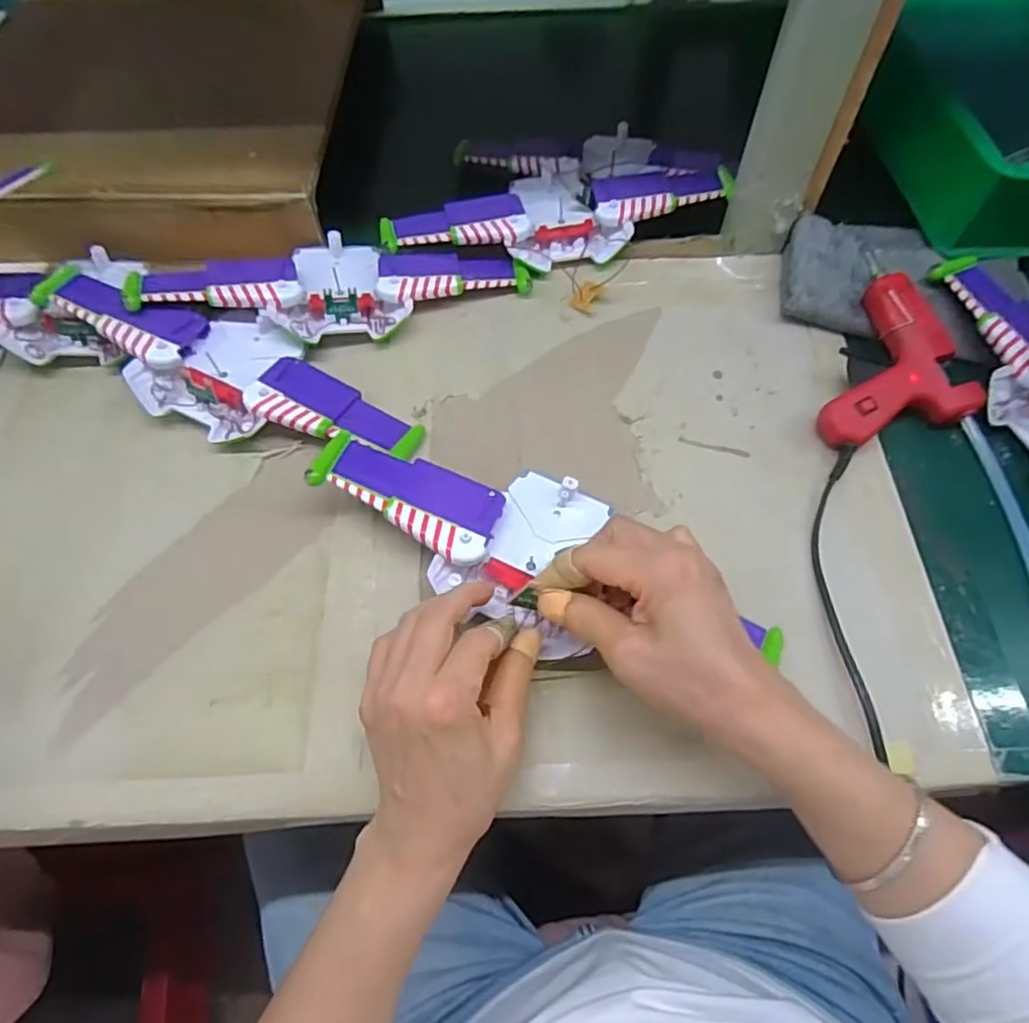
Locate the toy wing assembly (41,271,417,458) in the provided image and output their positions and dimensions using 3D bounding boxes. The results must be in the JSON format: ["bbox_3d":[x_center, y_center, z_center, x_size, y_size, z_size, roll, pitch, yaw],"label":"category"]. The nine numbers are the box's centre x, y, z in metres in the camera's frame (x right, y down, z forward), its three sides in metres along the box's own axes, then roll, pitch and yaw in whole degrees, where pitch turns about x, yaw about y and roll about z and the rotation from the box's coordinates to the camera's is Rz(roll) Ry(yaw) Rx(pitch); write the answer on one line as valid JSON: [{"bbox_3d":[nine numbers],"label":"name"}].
[{"bbox_3d":[-0.209,-0.104,0.451,0.305,0.039,0.096,20,64,12],"label":"toy wing assembly"}]

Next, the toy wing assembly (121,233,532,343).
[{"bbox_3d":[-0.133,-0.178,0.493,0.289,0.048,0.100,-12,62,-5],"label":"toy wing assembly"}]

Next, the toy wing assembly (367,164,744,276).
[{"bbox_3d":[0.037,-0.249,0.535,0.287,0.032,0.100,-14,63,-6],"label":"toy wing assembly"}]

